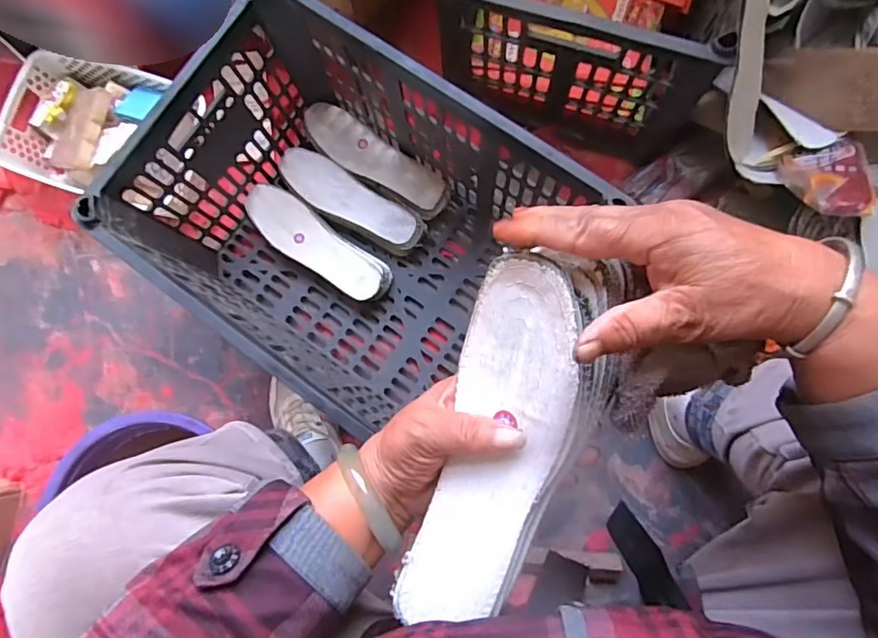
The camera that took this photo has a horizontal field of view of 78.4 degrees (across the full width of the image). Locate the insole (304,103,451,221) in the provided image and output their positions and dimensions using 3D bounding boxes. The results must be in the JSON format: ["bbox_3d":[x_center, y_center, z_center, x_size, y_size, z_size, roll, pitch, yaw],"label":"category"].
[{"bbox_3d":[-0.093,-0.230,0.790,0.233,0.034,0.065,34,86,7],"label":"insole"}]

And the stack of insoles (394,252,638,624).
[{"bbox_3d":[0.040,0.075,0.310,0.083,0.030,0.225,18,100,6],"label":"stack of insoles"}]

